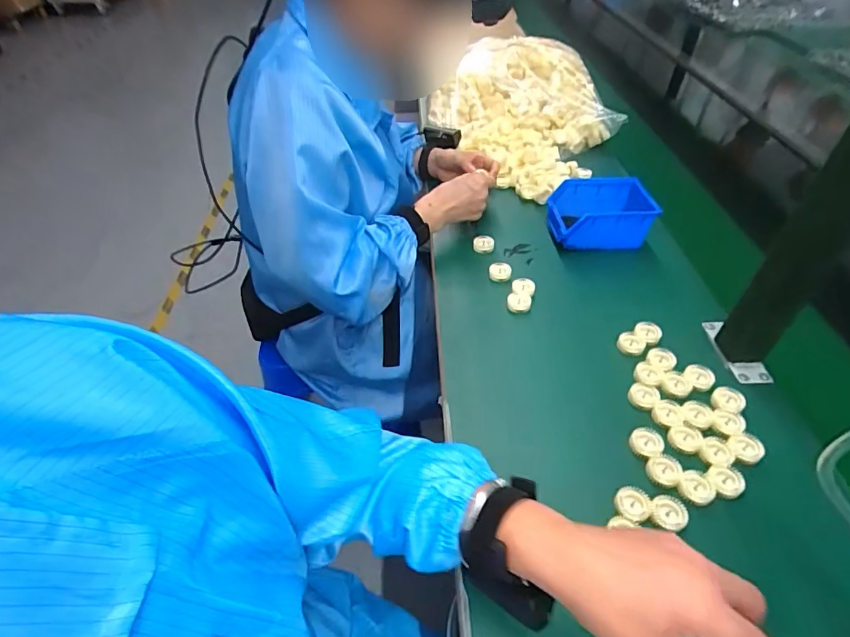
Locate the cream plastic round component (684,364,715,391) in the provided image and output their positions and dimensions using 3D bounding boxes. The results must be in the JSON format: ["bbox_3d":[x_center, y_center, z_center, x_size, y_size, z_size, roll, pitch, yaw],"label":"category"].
[{"bbox_3d":[0.320,0.069,0.554,0.033,0.008,0.032,-1,45,1],"label":"cream plastic round component"}]

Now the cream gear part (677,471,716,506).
[{"bbox_3d":[0.263,0.163,0.459,0.031,0.013,0.028,23,50,23],"label":"cream gear part"}]

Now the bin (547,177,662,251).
[{"bbox_3d":[0.275,-0.165,0.753,0.144,0.070,0.111,2,45,3],"label":"bin"}]

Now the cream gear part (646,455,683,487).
[{"bbox_3d":[0.237,0.151,0.472,0.030,0.011,0.029,-1,45,1],"label":"cream gear part"}]

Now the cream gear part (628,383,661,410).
[{"bbox_3d":[0.247,0.088,0.537,0.032,0.011,0.030,18,48,18],"label":"cream gear part"}]

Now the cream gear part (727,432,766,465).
[{"bbox_3d":[0.330,0.131,0.487,0.032,0.007,0.030,-1,45,1],"label":"cream gear part"}]

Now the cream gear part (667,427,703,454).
[{"bbox_3d":[0.271,0.126,0.497,0.031,0.011,0.029,-1,45,1],"label":"cream gear part"}]

